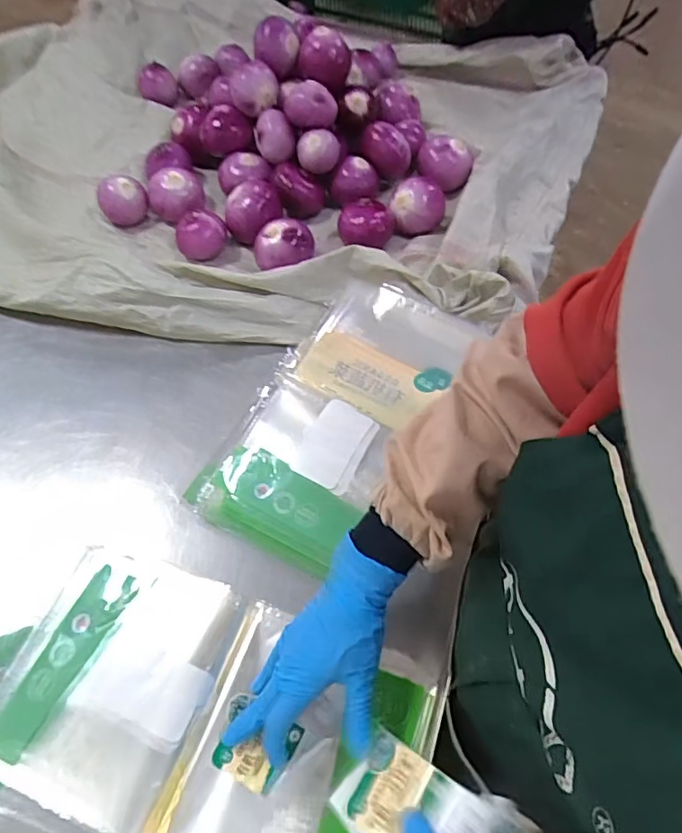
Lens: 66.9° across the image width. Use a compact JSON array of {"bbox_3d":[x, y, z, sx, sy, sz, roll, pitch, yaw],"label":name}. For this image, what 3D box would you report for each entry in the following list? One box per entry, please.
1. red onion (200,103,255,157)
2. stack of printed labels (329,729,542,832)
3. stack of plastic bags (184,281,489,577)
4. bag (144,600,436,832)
[{"bbox_3d":[-0.182,-0.454,0.813,0.081,0.059,0.056,-9,58,-8],"label":"red onion"},{"bbox_3d":[0.056,0.276,0.351,0.142,0.019,0.070,0,44,45],"label":"stack of printed labels"},{"bbox_3d":[-0.007,-0.012,0.631,0.189,0.056,0.370,29,61,15],"label":"stack of plastic bags"},{"bbox_3d":[-0.036,0.299,0.450,0.193,0.015,0.208,19,59,9],"label":"bag"}]

